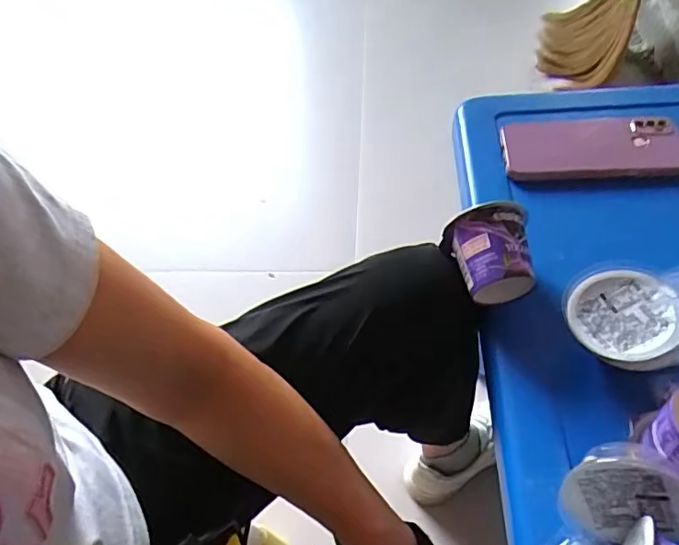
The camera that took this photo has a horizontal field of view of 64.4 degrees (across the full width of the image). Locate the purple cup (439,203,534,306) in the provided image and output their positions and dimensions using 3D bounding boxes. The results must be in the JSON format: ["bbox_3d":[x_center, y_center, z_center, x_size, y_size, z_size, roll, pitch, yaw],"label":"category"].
[{"bbox_3d":[0.116,-0.008,0.419,0.063,0.067,0.061,0,55,0],"label":"purple cup"}]

